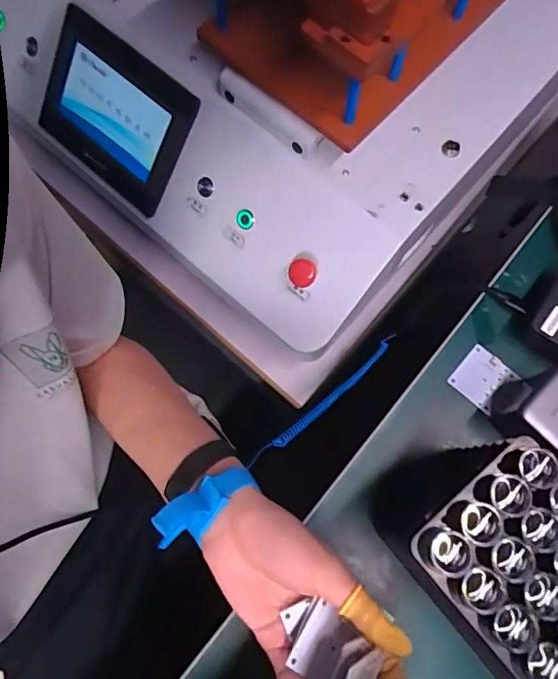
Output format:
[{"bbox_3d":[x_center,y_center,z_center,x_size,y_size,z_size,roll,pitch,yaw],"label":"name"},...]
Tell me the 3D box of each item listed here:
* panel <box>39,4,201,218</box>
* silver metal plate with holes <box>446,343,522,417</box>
[{"bbox_3d":[-0.197,-0.263,0.575,0.198,0.151,0.012,40,33,7],"label":"panel"},{"bbox_3d":[0.173,0.034,0.420,0.043,0.009,0.044,41,77,11],"label":"silver metal plate with holes"}]

